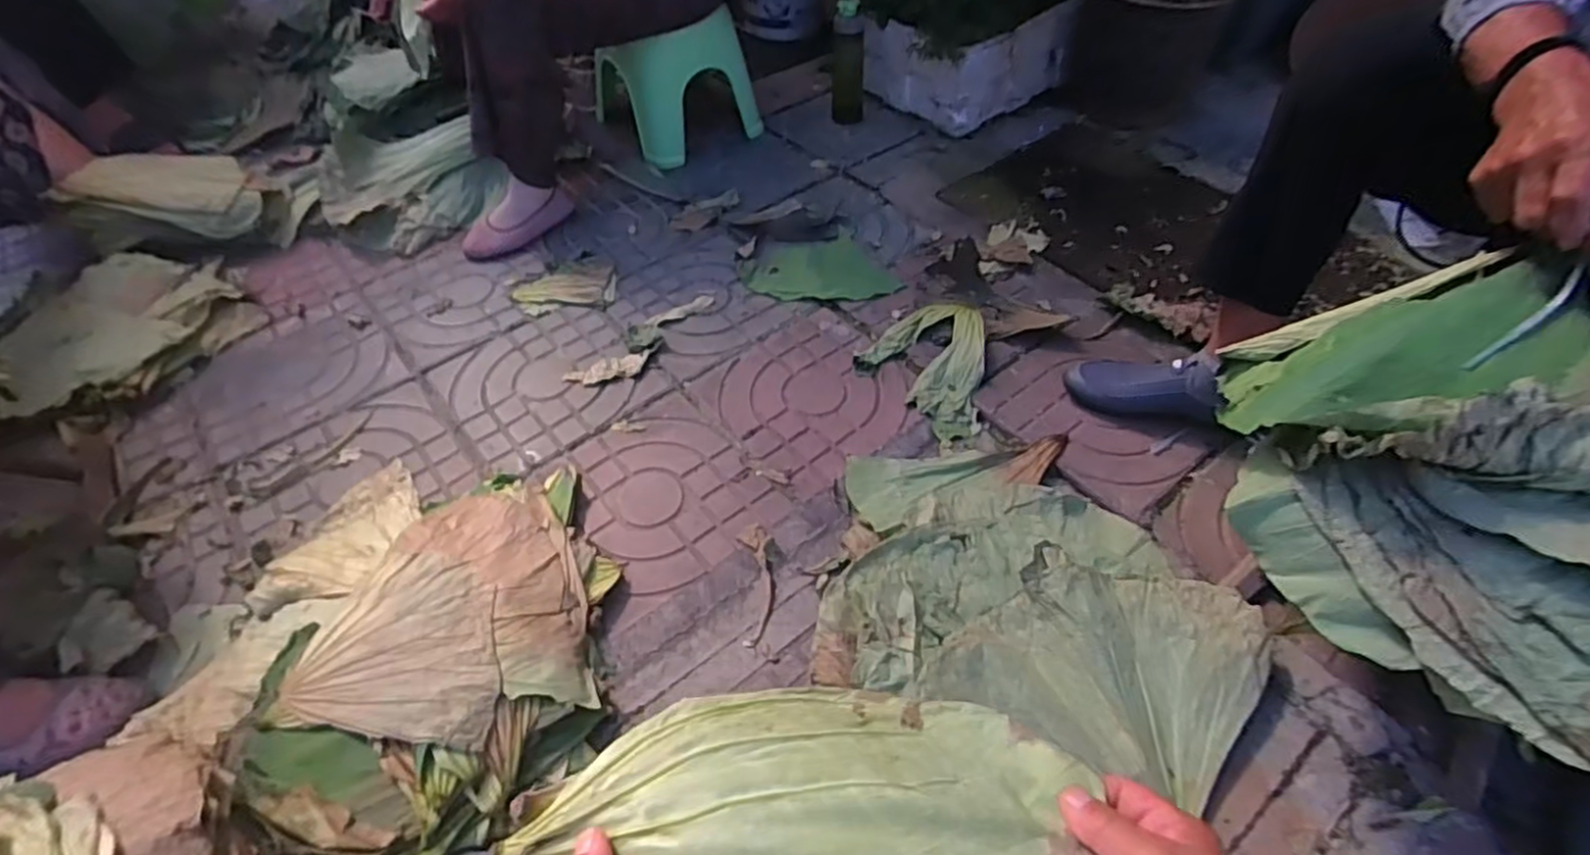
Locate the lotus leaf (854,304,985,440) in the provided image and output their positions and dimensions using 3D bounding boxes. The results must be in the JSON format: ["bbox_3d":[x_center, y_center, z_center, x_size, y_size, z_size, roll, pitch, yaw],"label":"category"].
[{"bbox_3d":[0.201,-0.110,1.149,0.191,0.037,0.269,9,52,7],"label":"lotus leaf"}]

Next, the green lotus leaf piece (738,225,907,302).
[{"bbox_3d":[0.036,-0.289,1.319,0.253,0.012,0.202,-13,53,-10],"label":"green lotus leaf piece"}]

